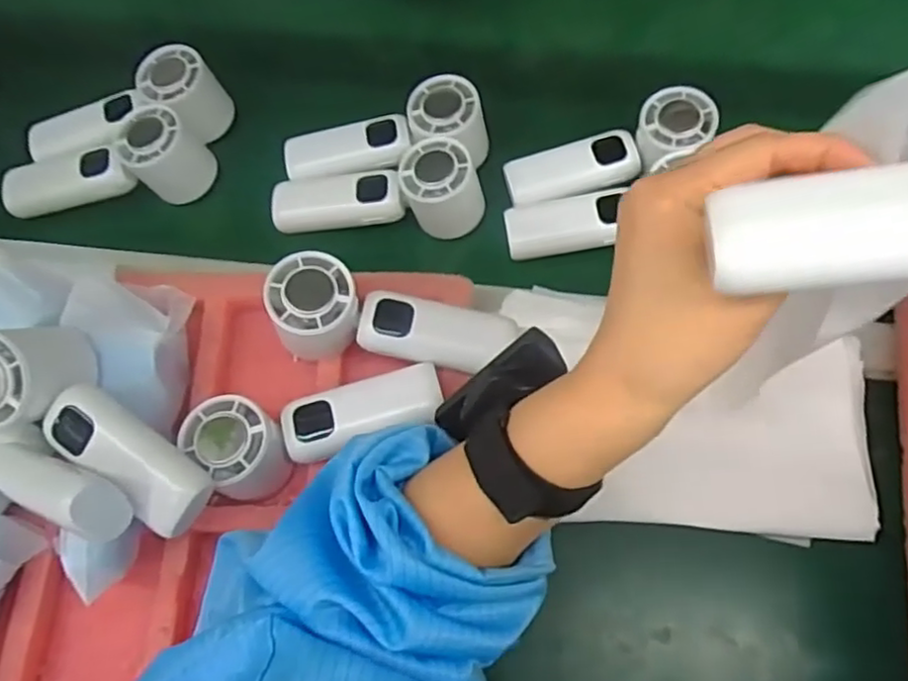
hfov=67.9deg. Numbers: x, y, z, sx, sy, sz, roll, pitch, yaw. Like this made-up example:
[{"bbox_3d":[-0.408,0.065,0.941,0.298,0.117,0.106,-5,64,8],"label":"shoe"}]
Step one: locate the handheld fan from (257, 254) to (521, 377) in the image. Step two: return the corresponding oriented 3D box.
[{"bbox_3d":[-0.042,-0.009,0.436,0.151,0.057,0.054,12,69,-9],"label":"handheld fan"}]

